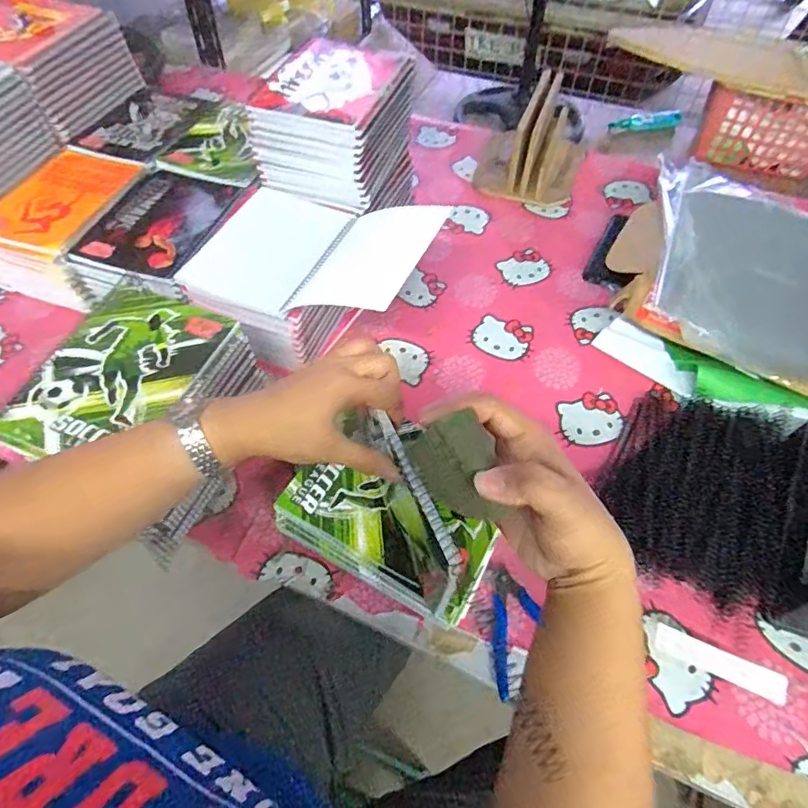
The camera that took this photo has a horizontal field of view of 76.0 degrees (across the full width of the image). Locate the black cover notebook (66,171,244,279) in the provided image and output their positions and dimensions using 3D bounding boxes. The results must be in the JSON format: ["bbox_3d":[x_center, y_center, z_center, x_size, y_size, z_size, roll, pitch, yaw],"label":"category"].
[{"bbox_3d":[-0.326,-0.247,0.697,0.156,0.015,0.192,14,58,10],"label":"black cover notebook"}]

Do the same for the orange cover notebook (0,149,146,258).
[{"bbox_3d":[-0.471,-0.284,0.720,0.151,0.016,0.203,19,59,13],"label":"orange cover notebook"}]

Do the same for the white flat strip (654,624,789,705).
[{"bbox_3d":[0.299,0.245,0.490,0.114,0.006,0.026,21,59,14],"label":"white flat strip"}]

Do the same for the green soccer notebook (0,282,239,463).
[{"bbox_3d":[-0.282,-0.033,0.516,0.153,0.013,0.205,16,58,11],"label":"green soccer notebook"}]

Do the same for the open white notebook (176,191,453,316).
[{"bbox_3d":[-0.113,-0.191,0.623,0.285,0.064,0.210,19,59,13],"label":"open white notebook"}]

